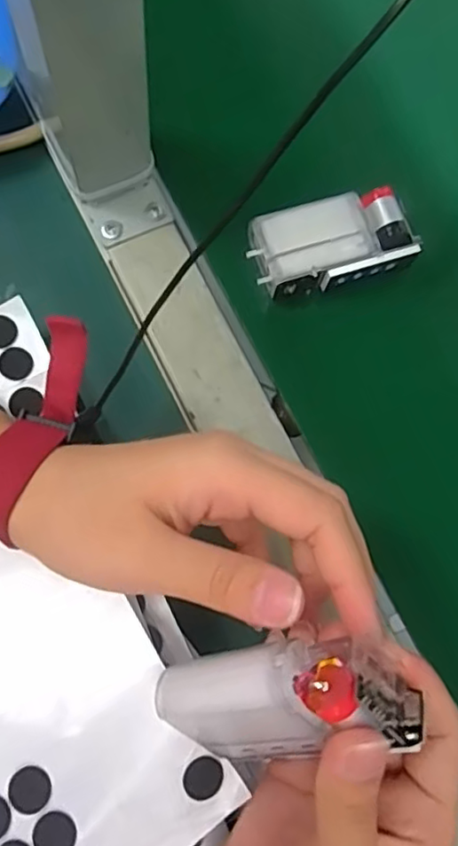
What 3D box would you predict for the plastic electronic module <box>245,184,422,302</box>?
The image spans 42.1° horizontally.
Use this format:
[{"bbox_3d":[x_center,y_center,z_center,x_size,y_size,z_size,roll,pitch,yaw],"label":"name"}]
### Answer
[{"bbox_3d":[0.052,-0.091,0.298,0.078,0.018,0.042,-14,80,-7],"label":"plastic electronic module"}]

